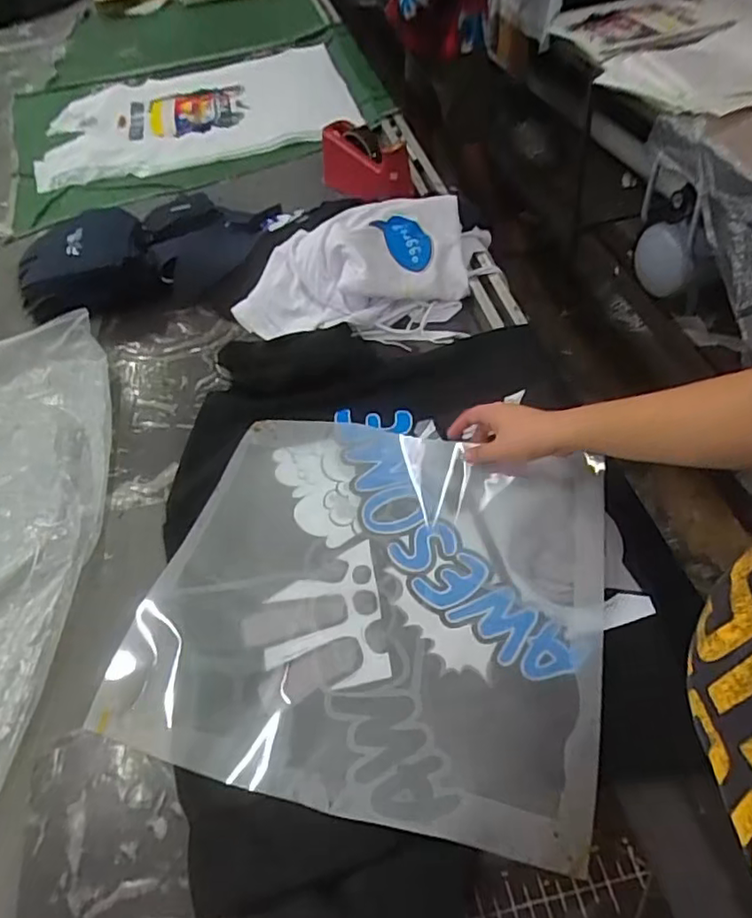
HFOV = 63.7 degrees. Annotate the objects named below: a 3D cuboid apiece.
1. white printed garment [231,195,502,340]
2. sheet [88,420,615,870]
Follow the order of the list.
[{"bbox_3d":[-0.008,-0.294,0.920,0.420,0.099,0.205,-13,50,-3],"label":"white printed garment"},{"bbox_3d":[-0.007,0.135,0.639,0.470,0.058,0.442,10,56,12],"label":"sheet"}]

